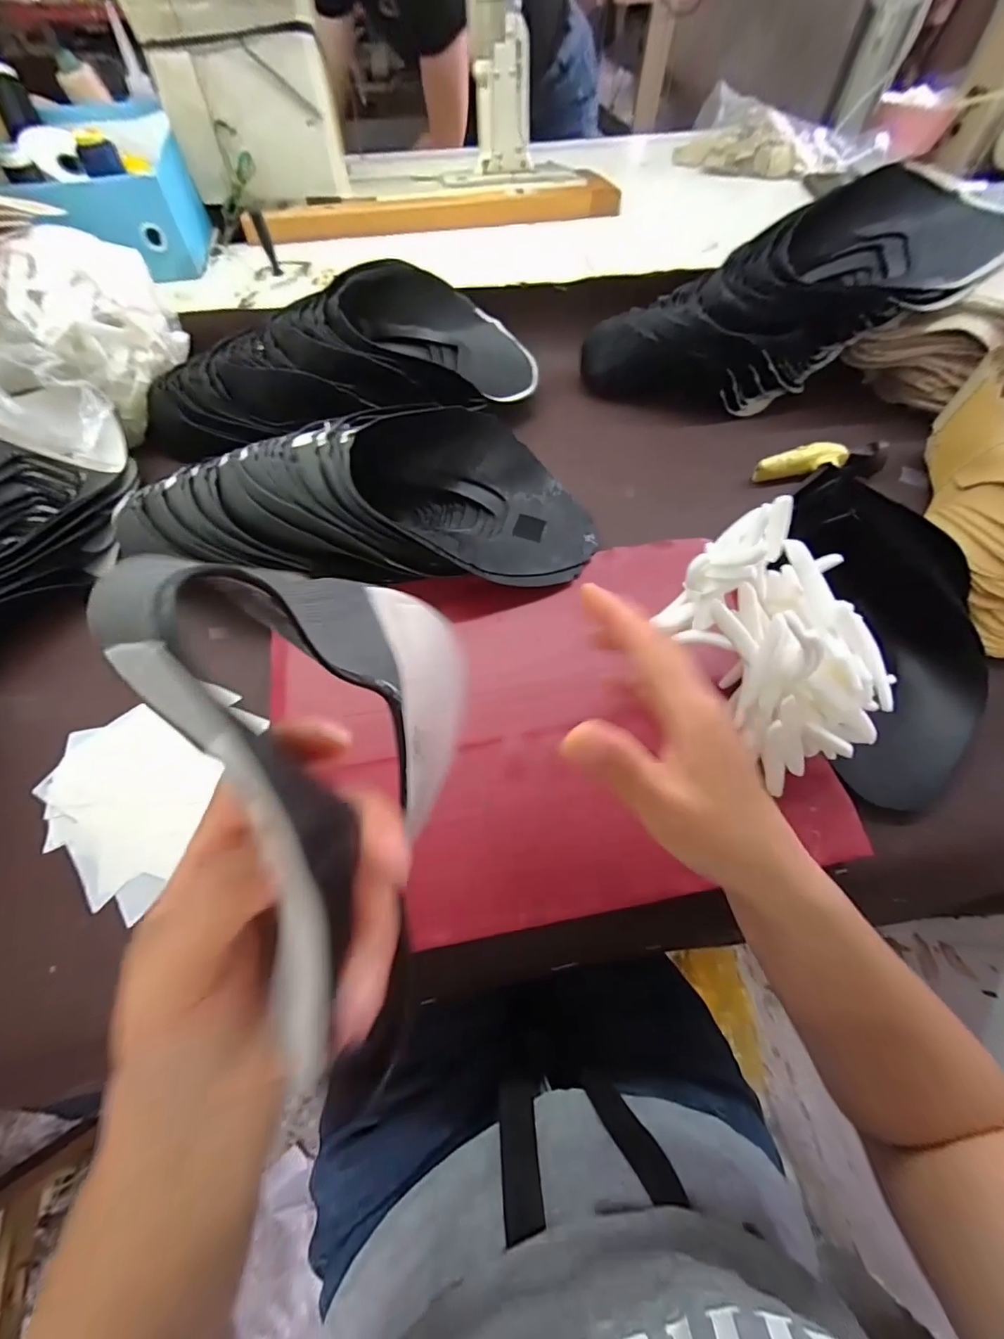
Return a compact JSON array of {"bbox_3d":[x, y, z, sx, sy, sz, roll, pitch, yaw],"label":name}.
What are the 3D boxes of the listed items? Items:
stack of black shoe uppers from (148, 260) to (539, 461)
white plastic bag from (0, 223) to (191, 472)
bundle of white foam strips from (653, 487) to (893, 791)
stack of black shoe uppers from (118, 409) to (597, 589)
[{"bbox_3d":[-0.174,-0.334,0.534,0.445,0.103,0.167,-19,63,-10],"label":"stack of black shoe uppers"},{"bbox_3d":[-0.437,-0.326,0.499,0.103,0.139,0.222,15,62,9],"label":"white plastic bag"},{"bbox_3d":[0.191,-0.021,0.320,0.099,0.104,0.150,-31,65,-16],"label":"bundle of white foam strips"},{"bbox_3d":[-0.123,-0.166,0.449,0.404,0.088,0.182,-2,61,-1],"label":"stack of black shoe uppers"}]

